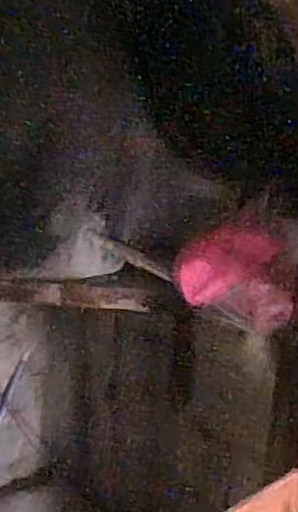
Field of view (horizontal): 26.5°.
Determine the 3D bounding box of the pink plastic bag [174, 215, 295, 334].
[{"bbox_3d":[0.170,0.036,1.259,0.239,0.191,0.122,2,15,3],"label":"pink plastic bag"}]

